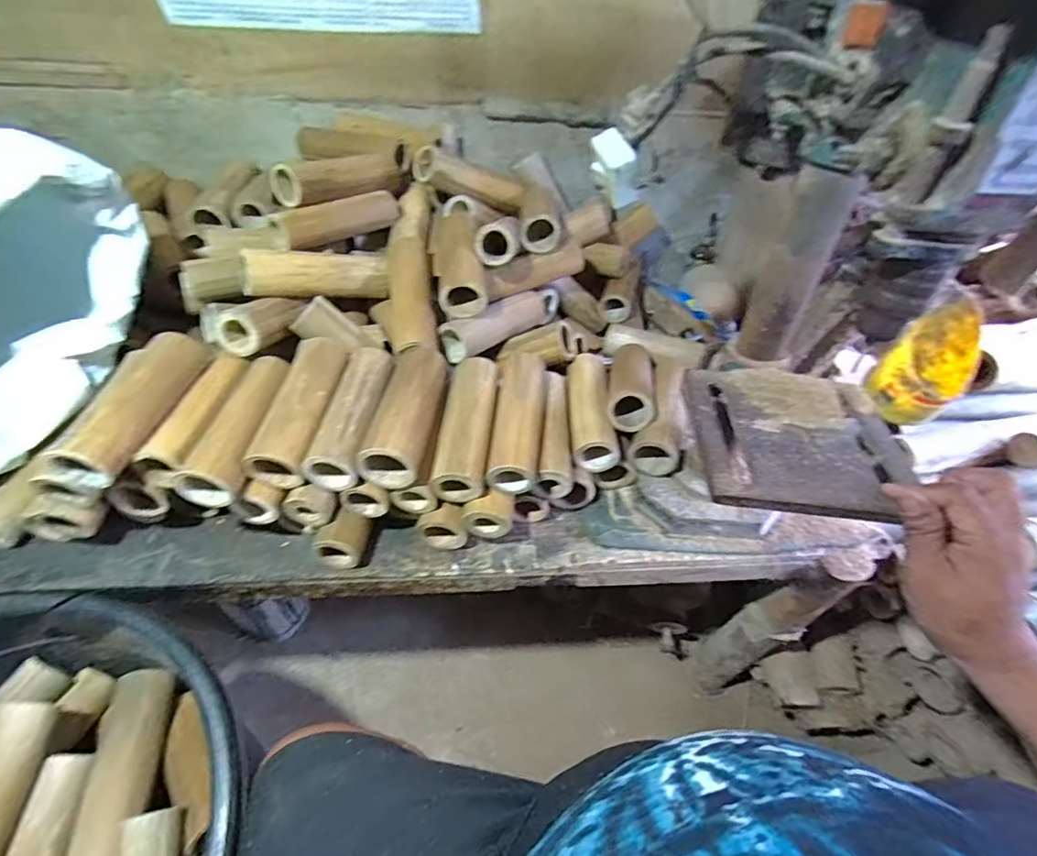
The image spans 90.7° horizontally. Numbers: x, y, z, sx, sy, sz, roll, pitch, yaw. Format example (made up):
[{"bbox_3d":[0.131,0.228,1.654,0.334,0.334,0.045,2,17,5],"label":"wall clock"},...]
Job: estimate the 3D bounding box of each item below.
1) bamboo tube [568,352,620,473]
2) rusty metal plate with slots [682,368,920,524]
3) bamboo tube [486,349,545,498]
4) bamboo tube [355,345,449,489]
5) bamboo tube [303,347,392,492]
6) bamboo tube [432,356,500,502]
[{"bbox_3d":[0.093,-0.031,0.665,0.054,0.047,0.181,2,47,-2],"label":"bamboo tube"},{"bbox_3d":[0.229,0.005,0.426,0.162,0.020,0.157,9,47,3],"label":"rusty metal plate with slots"},{"bbox_3d":[0.002,-0.013,0.599,0.056,0.051,0.183,5,47,0],"label":"bamboo tube"},{"bbox_3d":[-0.124,-0.022,0.580,0.066,0.055,0.181,5,47,0],"label":"bamboo tube"},{"bbox_3d":[-0.183,-0.018,0.578,0.053,0.044,0.179,4,47,-1],"label":"bamboo tube"},{"bbox_3d":[-0.058,-0.003,0.596,0.057,0.050,0.183,4,47,-1],"label":"bamboo tube"}]

